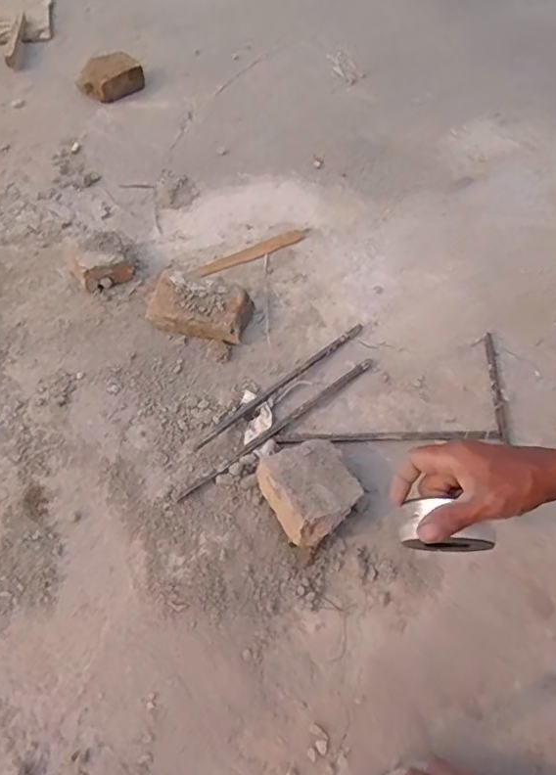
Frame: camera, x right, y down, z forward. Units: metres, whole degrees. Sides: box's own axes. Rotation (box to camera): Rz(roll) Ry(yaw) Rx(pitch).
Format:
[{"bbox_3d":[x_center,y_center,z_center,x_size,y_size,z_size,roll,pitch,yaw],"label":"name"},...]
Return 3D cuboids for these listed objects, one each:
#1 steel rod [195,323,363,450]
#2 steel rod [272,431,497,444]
[{"bbox_3d":[0.012,-0.010,0.803,0.312,0.014,0.013,-36,66,-25],"label":"steel rod"},{"bbox_3d":[0.149,0.066,0.758,0.299,0.011,0.015,1,56,-4],"label":"steel rod"}]

